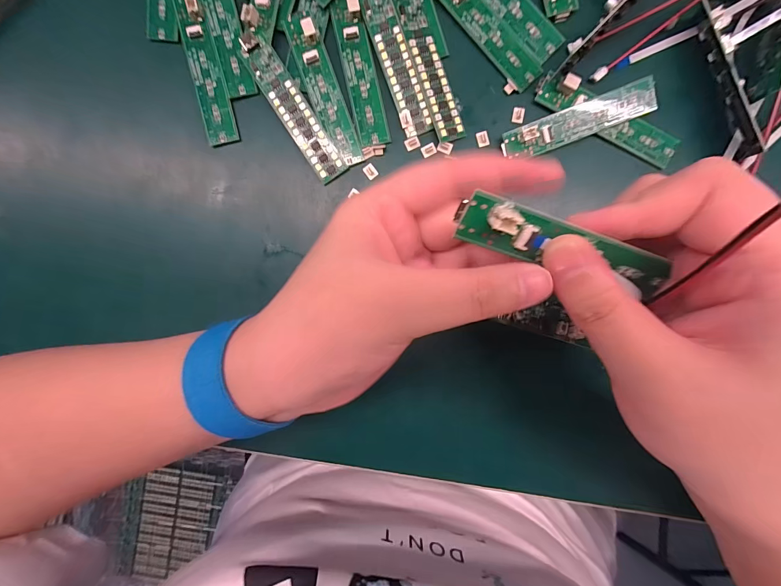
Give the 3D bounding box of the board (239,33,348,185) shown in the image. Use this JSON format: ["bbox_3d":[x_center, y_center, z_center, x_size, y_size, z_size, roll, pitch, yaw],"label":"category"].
[{"bbox_3d":[-0.053,-0.101,0.186,0.017,0.009,0.082,-32,92,2],"label":"board"}]

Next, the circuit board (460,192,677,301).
[{"bbox_3d":[0.063,-0.014,0.117,0.083,0.007,0.017,15,120,-11],"label":"circuit board"}]

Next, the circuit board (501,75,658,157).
[{"bbox_3d":[0.104,-0.095,0.187,0.083,0.010,0.017,-20,92,2],"label":"circuit board"}]

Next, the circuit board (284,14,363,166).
[{"bbox_3d":[-0.037,-0.111,0.184,0.018,0.011,0.081,-20,92,2],"label":"circuit board"}]

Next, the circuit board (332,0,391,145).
[{"bbox_3d":[-0.016,-0.123,0.187,0.018,0.007,0.078,-12,92,1],"label":"circuit board"}]

